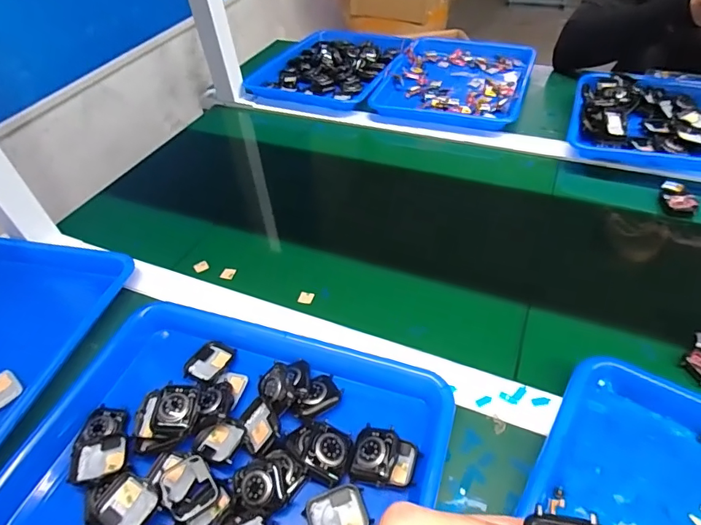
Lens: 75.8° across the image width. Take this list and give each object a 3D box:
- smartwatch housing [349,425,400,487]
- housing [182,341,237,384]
[{"bbox_3d":[0.027,0.156,0.359,0.051,0.016,0.044,9,48,15],"label":"smartwatch housing"},{"bbox_3d":[-0.139,0.100,0.449,0.039,0.013,0.045,12,48,18],"label":"housing"}]

